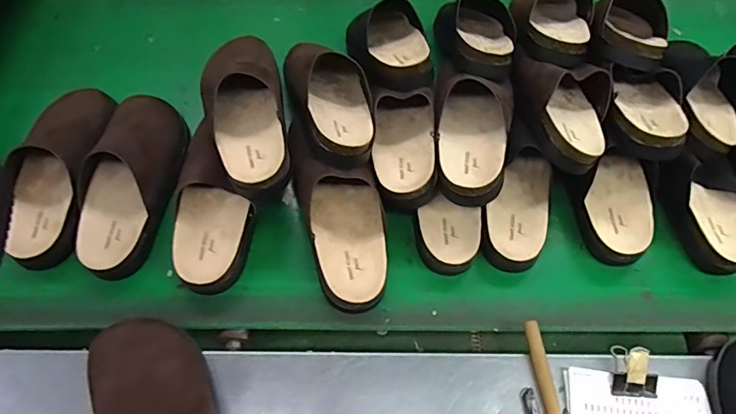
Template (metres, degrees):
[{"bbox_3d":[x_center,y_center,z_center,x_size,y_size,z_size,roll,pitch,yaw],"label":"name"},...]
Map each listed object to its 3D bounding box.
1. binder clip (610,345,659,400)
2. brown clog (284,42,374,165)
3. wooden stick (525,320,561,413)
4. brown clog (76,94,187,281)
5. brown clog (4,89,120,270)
[{"bbox_3d":[0.303,0.186,0.546,0.049,0.047,0.061,12,61,6],"label":"binder clip"},{"bbox_3d":[-0.056,-0.169,0.664,0.116,0.086,0.254,-9,46,-5],"label":"brown clog"},{"bbox_3d":[0.202,0.208,0.535,0.017,0.014,0.158,-5,61,-4],"label":"wooden stick"},{"bbox_3d":[-0.317,-0.037,0.646,0.106,0.074,0.260,7,61,3],"label":"brown clog"},{"bbox_3d":[-0.432,-0.060,0.659,0.113,0.078,0.277,0,60,-1],"label":"brown clog"}]

